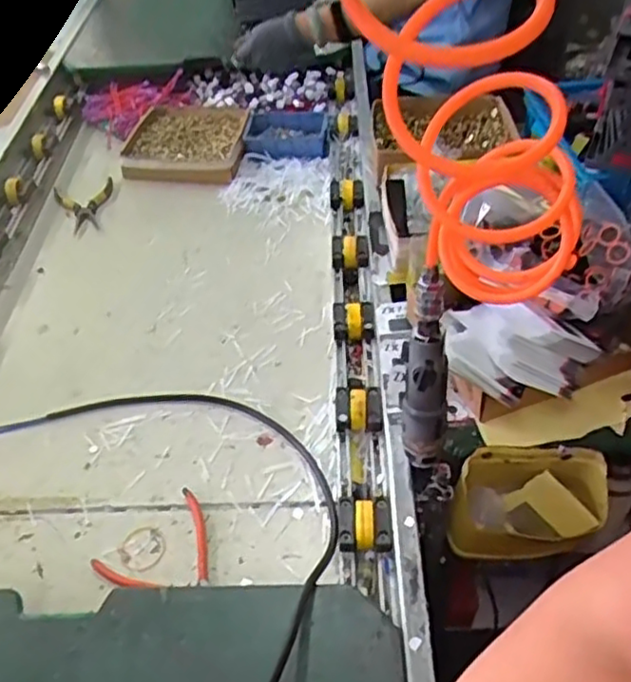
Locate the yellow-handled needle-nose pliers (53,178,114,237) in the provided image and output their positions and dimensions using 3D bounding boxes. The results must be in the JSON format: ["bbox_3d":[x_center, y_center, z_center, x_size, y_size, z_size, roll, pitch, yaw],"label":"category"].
[{"bbox_3d":[-0.397,-0.234,1.162,0.100,0.020,0.123,-12,47,-10],"label":"yellow-handled needle-nose pliers"}]

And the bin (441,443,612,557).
[{"bbox_3d":[0.228,0.178,0.717,0.162,0.136,0.060,-6,47,-1],"label":"bin"}]

